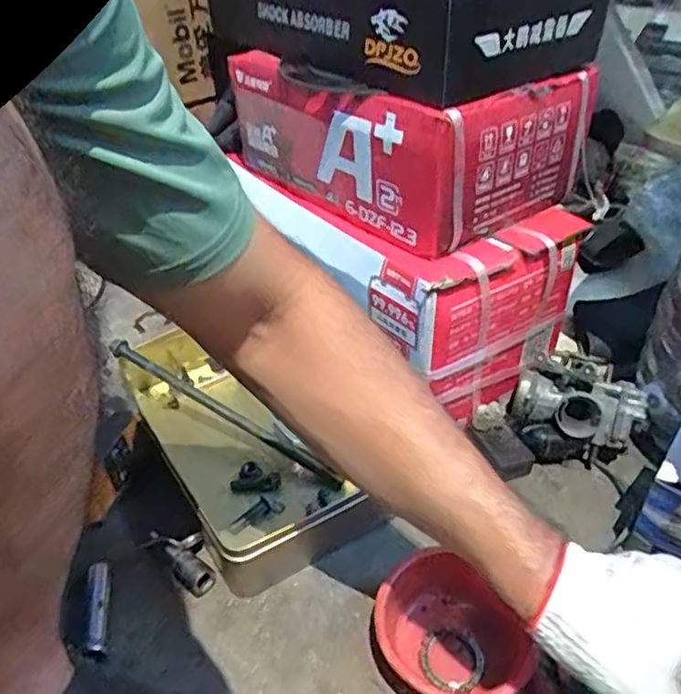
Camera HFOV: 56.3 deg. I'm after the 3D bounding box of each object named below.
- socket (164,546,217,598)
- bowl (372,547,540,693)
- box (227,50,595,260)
[{"bbox_3d":[-0.131,0.192,0.549,0.051,0.020,0.024,26,46,29],"label":"socket"},{"bbox_3d":[0.082,0.214,0.492,0.111,0.046,0.107,-1,39,1],"label":"bowl"},{"bbox_3d":[0.057,-0.237,0.665,0.209,0.124,0.320,-28,45,-30],"label":"box"}]

